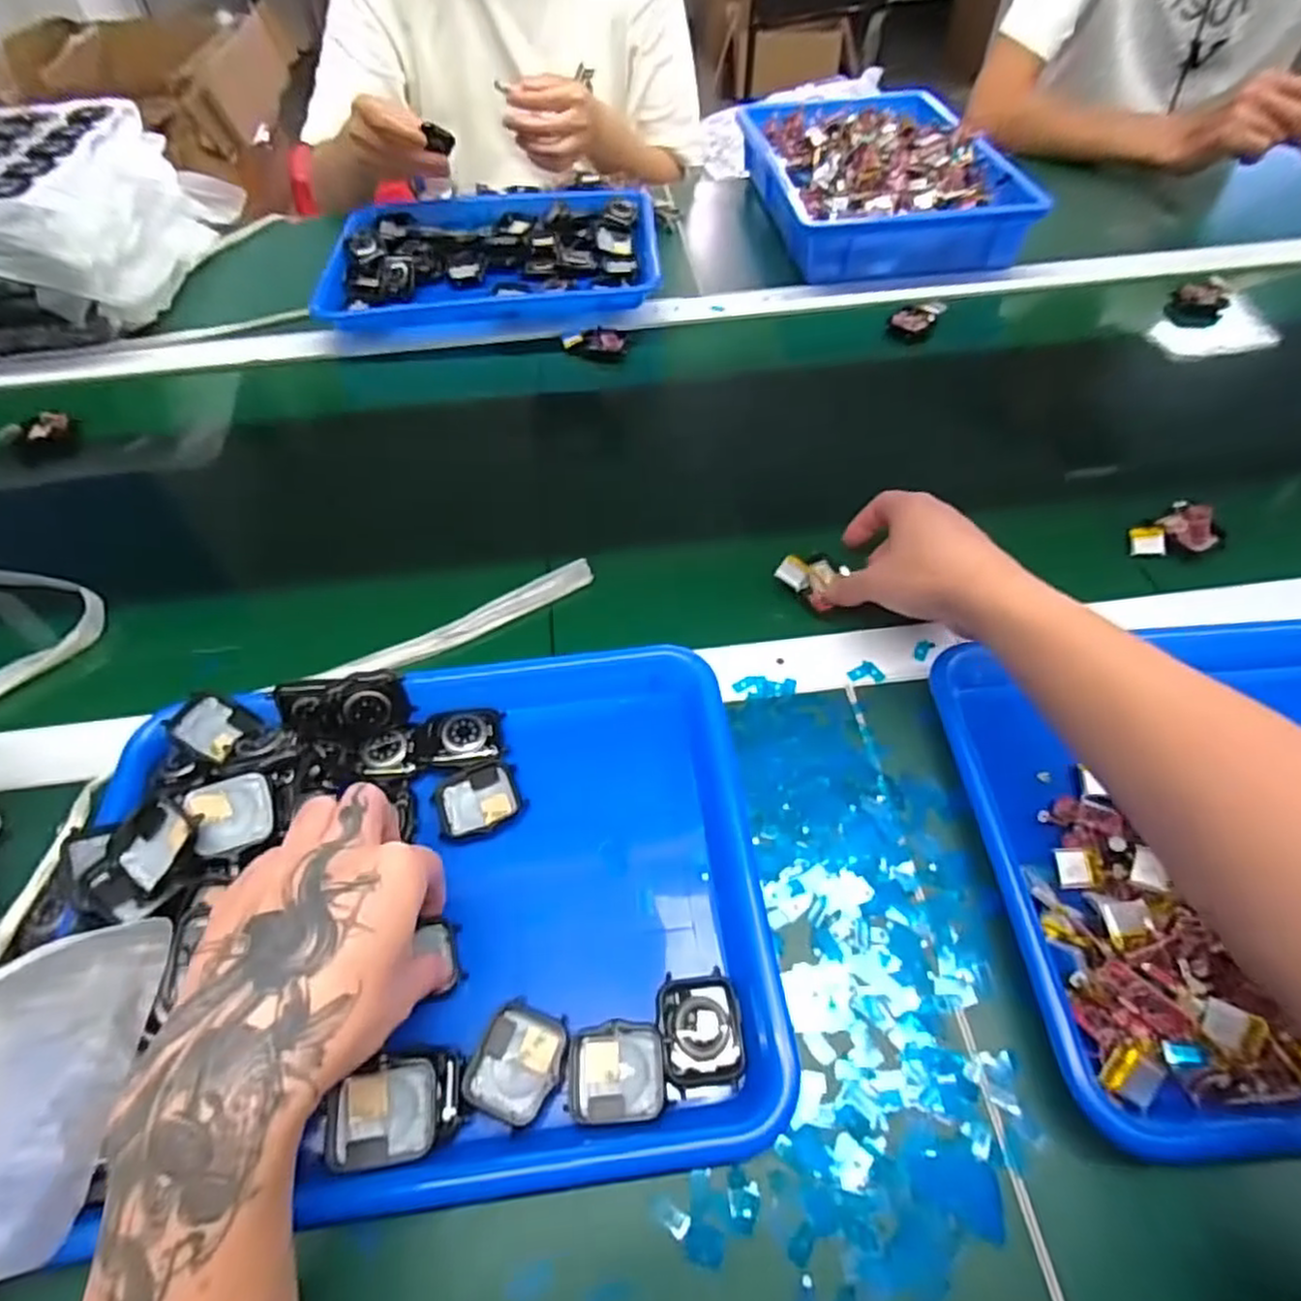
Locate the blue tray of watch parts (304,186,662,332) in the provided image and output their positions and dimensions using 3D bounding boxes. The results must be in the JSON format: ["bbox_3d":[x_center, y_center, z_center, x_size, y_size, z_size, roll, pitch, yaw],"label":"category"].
[{"bbox_3d":[-0.160,-0.417,0.738,0.332,0.038,0.239,-5,55,-1],"label":"blue tray of watch parts"}]

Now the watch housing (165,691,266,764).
[{"bbox_3d":[-0.246,0.042,0.396,0.037,0.005,0.034,43,42,-17],"label":"watch housing"}]

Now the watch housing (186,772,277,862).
[{"bbox_3d":[-0.211,0.082,0.355,0.037,0.010,0.037,-16,79,-10],"label":"watch housing"}]

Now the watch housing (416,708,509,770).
[{"bbox_3d":[-0.111,0.050,0.410,0.050,0.011,0.037,-13,56,-6],"label":"watch housing"}]

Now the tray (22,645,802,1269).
[{"bbox_3d":[-0.116,0.116,0.345,0.334,0.040,0.250,-7,55,-2],"label":"tray"}]

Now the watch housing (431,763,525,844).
[{"bbox_3d":[-0.096,0.083,0.393,0.047,0.008,0.039,-16,56,-8],"label":"watch housing"}]

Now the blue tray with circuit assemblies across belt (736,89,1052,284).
[{"bbox_3d":[0.249,-0.533,0.798,0.244,0.067,0.347,-6,55,-1],"label":"blue tray with circuit assemblies across belt"}]

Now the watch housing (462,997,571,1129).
[{"bbox_3d":[-0.058,0.183,0.314,0.038,0.005,0.045,17,58,14],"label":"watch housing"}]

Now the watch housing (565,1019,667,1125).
[{"bbox_3d":[-0.015,0.186,0.311,0.042,0.009,0.037,-2,55,1],"label":"watch housing"}]

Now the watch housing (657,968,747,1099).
[{"bbox_3d":[0.023,0.171,0.319,0.037,0.009,0.046,-7,55,-2],"label":"watch housing"}]

